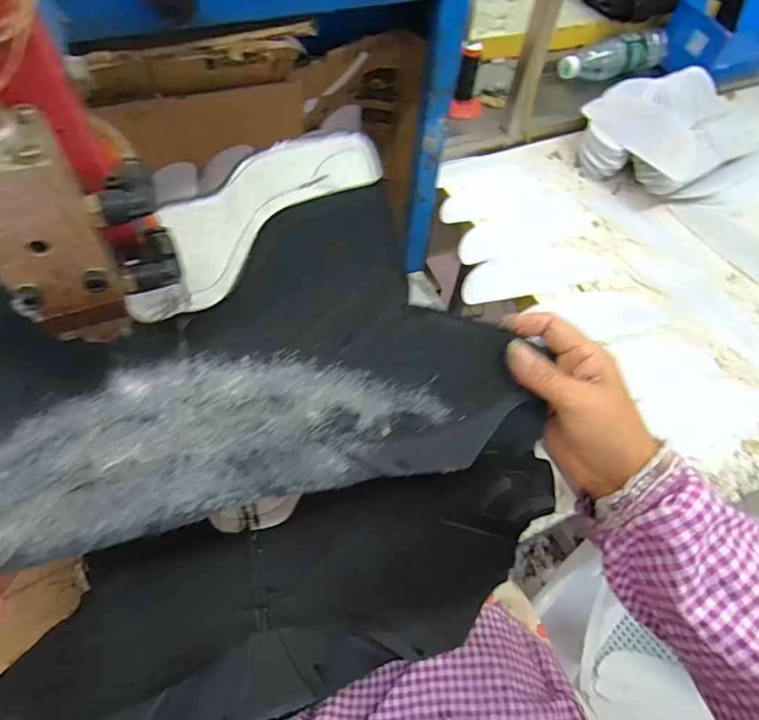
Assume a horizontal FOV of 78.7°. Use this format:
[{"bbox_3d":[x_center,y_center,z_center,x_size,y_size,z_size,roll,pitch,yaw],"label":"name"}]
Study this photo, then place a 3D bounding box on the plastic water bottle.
[{"bbox_3d":[0.442,-0.576,0.874,0.242,0.058,0.062,-18,59,-16],"label":"plastic water bottle"}]

